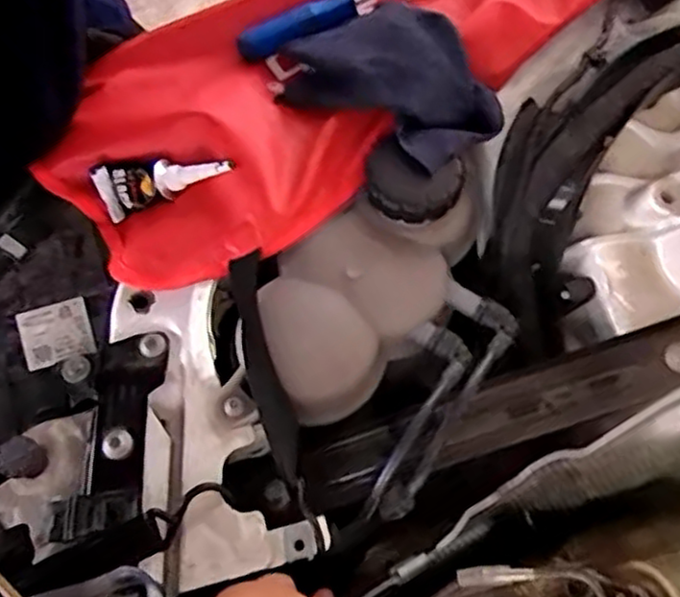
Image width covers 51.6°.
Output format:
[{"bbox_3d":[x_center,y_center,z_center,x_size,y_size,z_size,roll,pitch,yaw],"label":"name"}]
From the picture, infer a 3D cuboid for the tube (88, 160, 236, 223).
[{"bbox_3d":[-0.130,-0.088,0.518,0.109,0.033,0.030,-9,62,19],"label":"tube"}]

